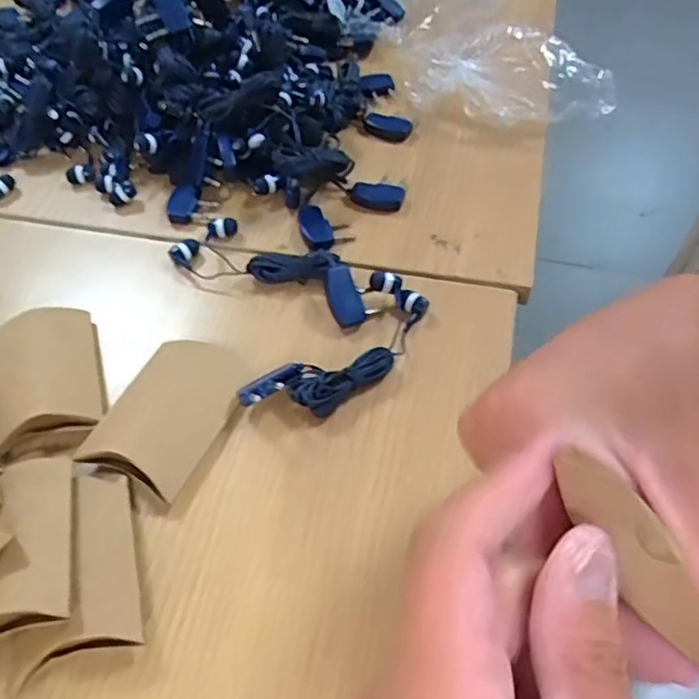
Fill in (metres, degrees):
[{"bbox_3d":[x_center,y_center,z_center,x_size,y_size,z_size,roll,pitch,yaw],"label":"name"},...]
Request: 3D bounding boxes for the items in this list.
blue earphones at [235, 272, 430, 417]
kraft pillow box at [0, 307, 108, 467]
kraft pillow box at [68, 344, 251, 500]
[{"bbox_3d":[-0.002,0.002,0.344,0.044,0.018,0.114,36,63,25],"label":"blue earphones"},{"bbox_3d":[-0.168,0.013,0.348,0.062,0.013,0.096,-18,55,-10],"label":"kraft pillow box"},{"bbox_3d":[-0.092,0.029,0.331,0.057,0.016,0.085,20,58,16],"label":"kraft pillow box"}]

